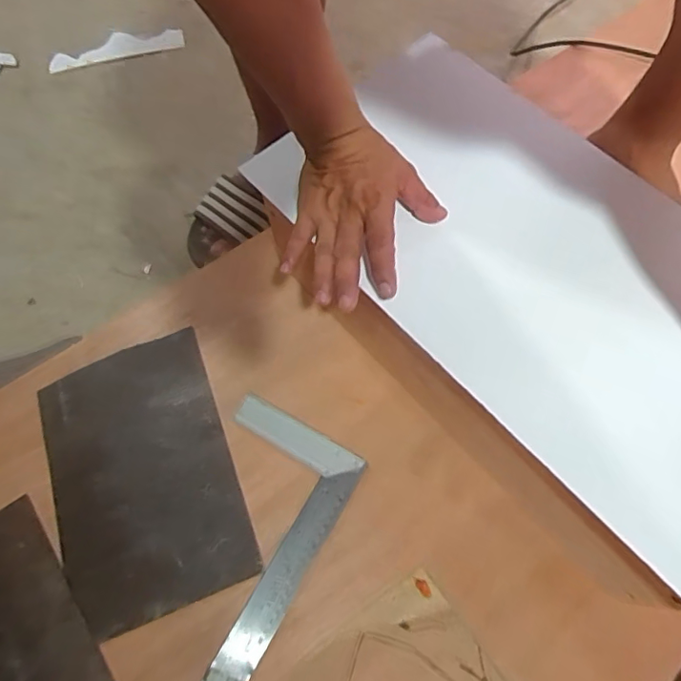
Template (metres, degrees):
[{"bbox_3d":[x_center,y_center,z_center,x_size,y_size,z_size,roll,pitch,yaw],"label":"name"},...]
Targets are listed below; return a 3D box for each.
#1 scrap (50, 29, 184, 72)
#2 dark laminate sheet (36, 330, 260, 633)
[{"bbox_3d":[-0.409,-0.537,0.981,0.242,0.011,0.059,-14,71,-2],"label":"scrap"},{"bbox_3d":[-0.222,0.145,0.595,0.188,0.009,0.294,-19,68,-7],"label":"dark laminate sheet"}]

